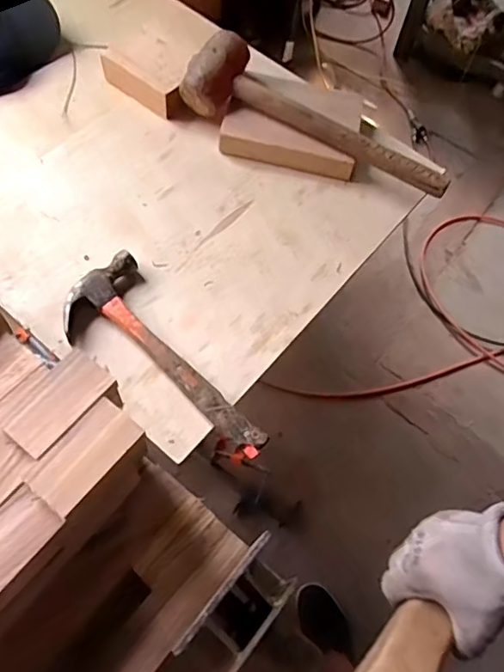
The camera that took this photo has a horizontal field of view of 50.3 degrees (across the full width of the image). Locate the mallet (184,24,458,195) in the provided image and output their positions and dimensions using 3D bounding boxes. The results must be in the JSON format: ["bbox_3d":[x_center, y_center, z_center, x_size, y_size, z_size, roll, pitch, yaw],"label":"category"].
[{"bbox_3d":[0.091,-0.306,0.756,0.403,0.074,0.103,28,63,10],"label":"mallet"}]

